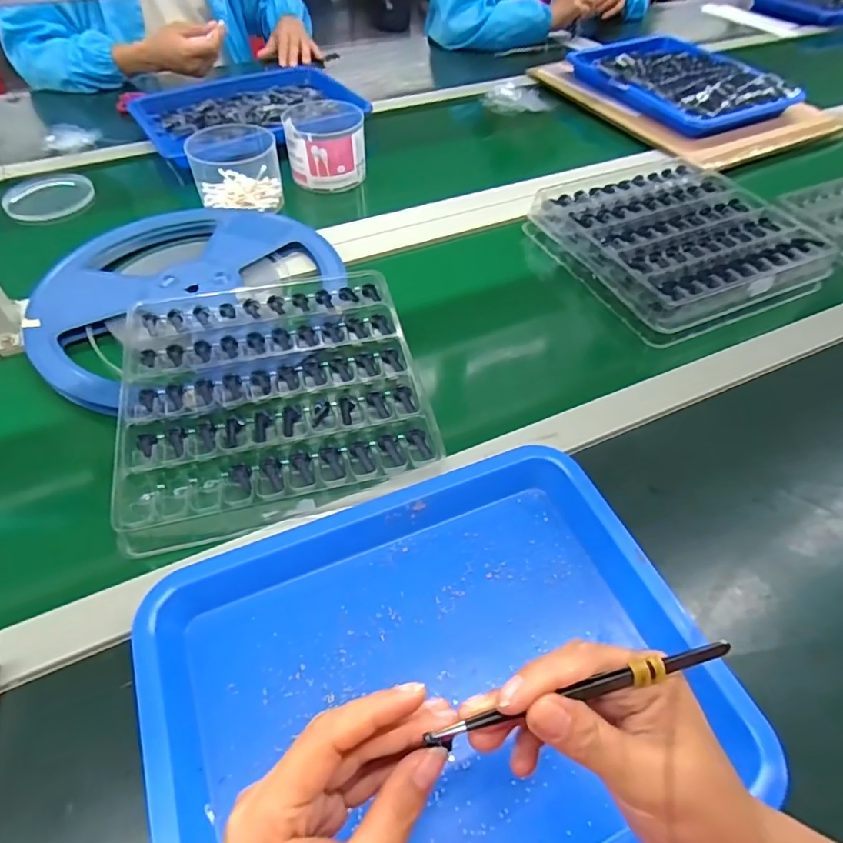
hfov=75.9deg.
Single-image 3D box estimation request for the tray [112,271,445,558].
[{"bbox_3d":[-0.133,-0.034,0.490,0.250,0.027,0.268,-12,54,-10],"label":"tray"}]

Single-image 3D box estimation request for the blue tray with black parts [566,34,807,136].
[{"bbox_3d":[0.451,-0.593,0.932,0.282,0.032,0.328,-23,55,-18],"label":"blue tray with black parts"}]

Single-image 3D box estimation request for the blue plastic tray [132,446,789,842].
[{"bbox_3d":[0.010,0.164,0.336,0.327,0.030,0.276,-19,55,-15],"label":"blue plastic tray"}]

